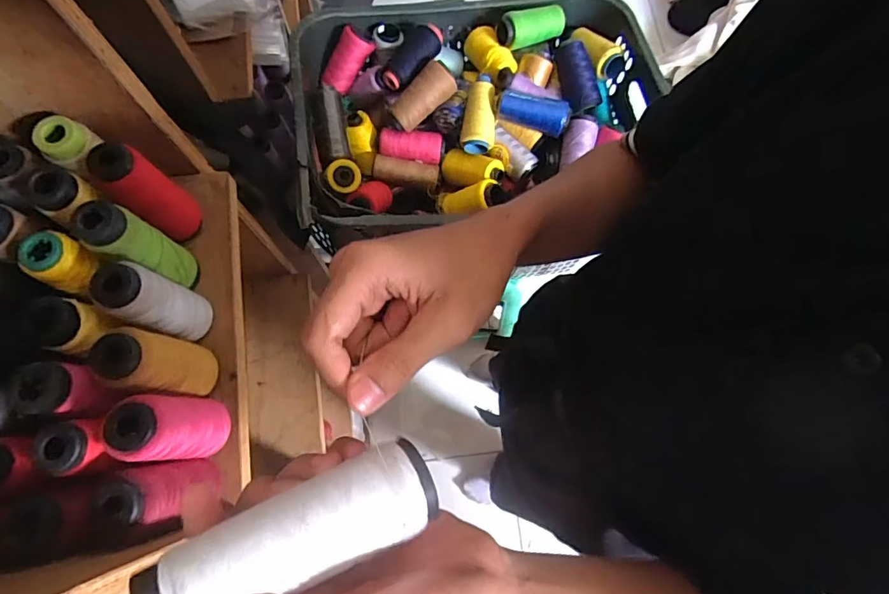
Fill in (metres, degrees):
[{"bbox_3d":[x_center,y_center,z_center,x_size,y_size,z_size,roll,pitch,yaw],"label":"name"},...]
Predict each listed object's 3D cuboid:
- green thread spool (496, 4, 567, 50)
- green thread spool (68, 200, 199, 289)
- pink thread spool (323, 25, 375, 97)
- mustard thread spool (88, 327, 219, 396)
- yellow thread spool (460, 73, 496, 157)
[{"bbox_3d":[0.140,-0.447,0.780,0.117,0.043,0.042,-20,76,-8],"label":"green thread spool"},{"bbox_3d":[-0.242,-0.039,0.383,0.041,0.105,0.039,1,74,-2],"label":"green thread spool"},{"bbox_3d":[-0.159,-0.399,0.787,0.052,0.088,0.052,28,29,-23],"label":"pink thread spool"},{"bbox_3d":[-0.216,0.051,0.361,0.043,0.106,0.048,14,74,2],"label":"mustard thread spool"},{"bbox_3d":[0.056,-0.293,0.749,0.051,0.041,0.120,5,87,0],"label":"yellow thread spool"}]

